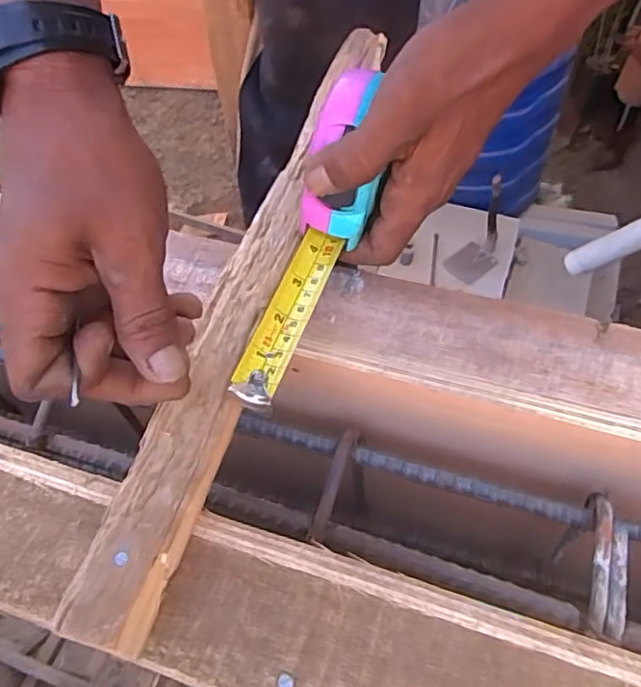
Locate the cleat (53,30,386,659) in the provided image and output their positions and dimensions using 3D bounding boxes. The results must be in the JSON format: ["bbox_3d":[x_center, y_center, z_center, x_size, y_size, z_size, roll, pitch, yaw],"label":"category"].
[{"bbox_3d":[-0.033,-0.051,0.362,0.041,0.020,0.427,11,59,11],"label":"cleat"}]

